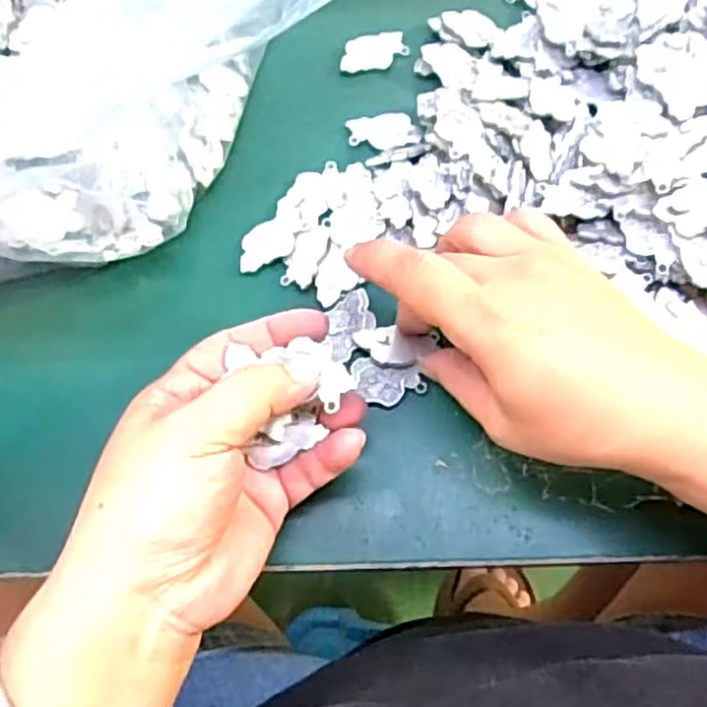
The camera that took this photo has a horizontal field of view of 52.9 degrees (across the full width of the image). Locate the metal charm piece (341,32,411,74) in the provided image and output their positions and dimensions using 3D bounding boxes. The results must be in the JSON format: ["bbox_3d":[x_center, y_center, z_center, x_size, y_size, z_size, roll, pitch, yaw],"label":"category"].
[{"bbox_3d":[0.011,-0.163,0.383,0.037,0.004,0.022,-15,70,-5],"label":"metal charm piece"}]

